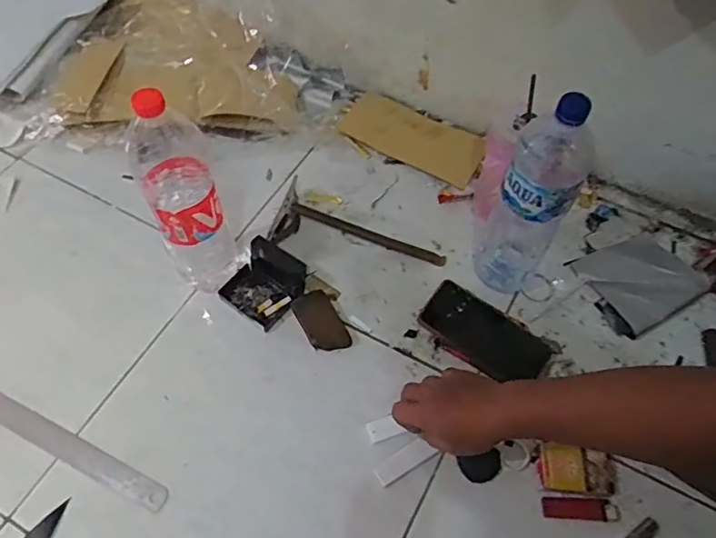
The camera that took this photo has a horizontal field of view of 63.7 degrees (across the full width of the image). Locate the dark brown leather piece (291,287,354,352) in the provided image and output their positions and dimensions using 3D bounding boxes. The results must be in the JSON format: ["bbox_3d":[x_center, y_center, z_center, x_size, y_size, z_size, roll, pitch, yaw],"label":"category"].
[{"bbox_3d":[-0.050,0.072,0.787,0.053,0.006,0.094,-25,63,-17],"label":"dark brown leather piece"}]

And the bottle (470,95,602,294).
[{"bbox_3d":[0.215,-0.095,0.710,0.095,0.320,0.104,26,60,13],"label":"bottle"}]

